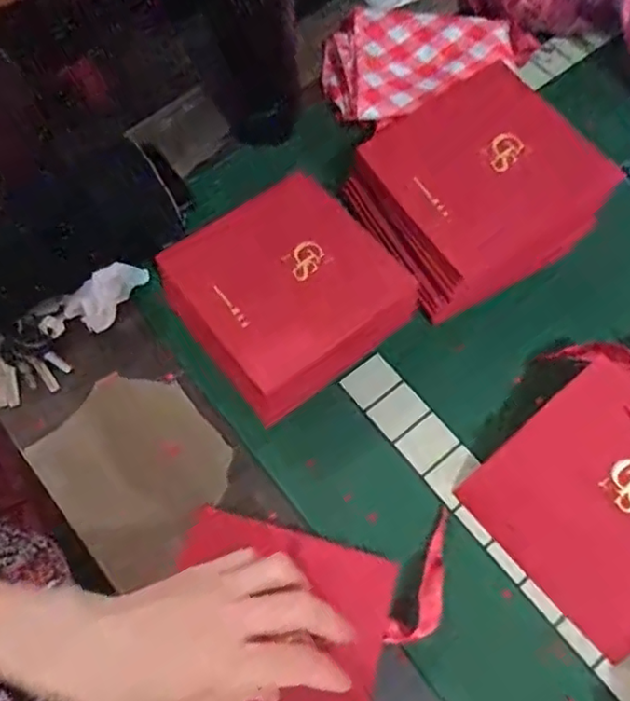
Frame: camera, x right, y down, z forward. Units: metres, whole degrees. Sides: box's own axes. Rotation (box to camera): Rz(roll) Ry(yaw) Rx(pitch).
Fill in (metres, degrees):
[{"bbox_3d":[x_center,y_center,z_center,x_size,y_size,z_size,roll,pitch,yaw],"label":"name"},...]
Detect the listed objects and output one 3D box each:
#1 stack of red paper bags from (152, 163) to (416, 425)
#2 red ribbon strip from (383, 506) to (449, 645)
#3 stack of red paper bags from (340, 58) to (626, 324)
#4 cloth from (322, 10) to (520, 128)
[{"bbox_3d":[-0.022,-0.046,0.448,0.152,0.059,0.145,-35,72,-15],"label":"stack of red paper bags"},{"bbox_3d":[0.074,0.145,0.378,0.026,0.013,0.091,20,54,7],"label":"red ribbon strip"},{"bbox_3d":[0.122,-0.119,0.448,0.164,0.044,0.152,-38,89,-1],"label":"stack of red paper bags"},{"bbox_3d":[0.085,-0.276,0.554,0.177,0.033,0.134,-34,72,-15],"label":"cloth"}]

